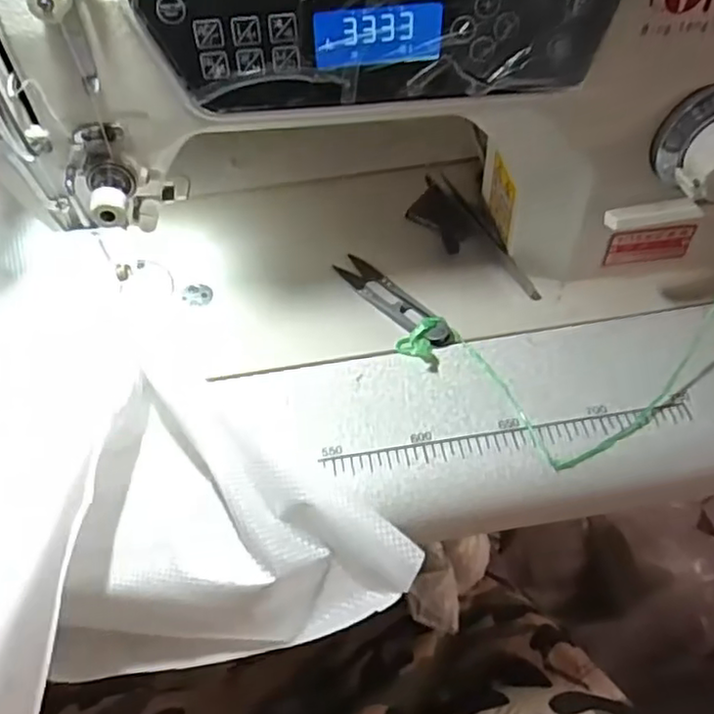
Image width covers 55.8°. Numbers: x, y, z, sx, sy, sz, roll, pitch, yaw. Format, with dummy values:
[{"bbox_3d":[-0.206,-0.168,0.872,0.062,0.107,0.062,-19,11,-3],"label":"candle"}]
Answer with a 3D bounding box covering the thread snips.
[{"bbox_3d":[0.022,-0.039,0.435,0.022,0.011,0.099,-34,57,-22],"label":"thread snips"}]

